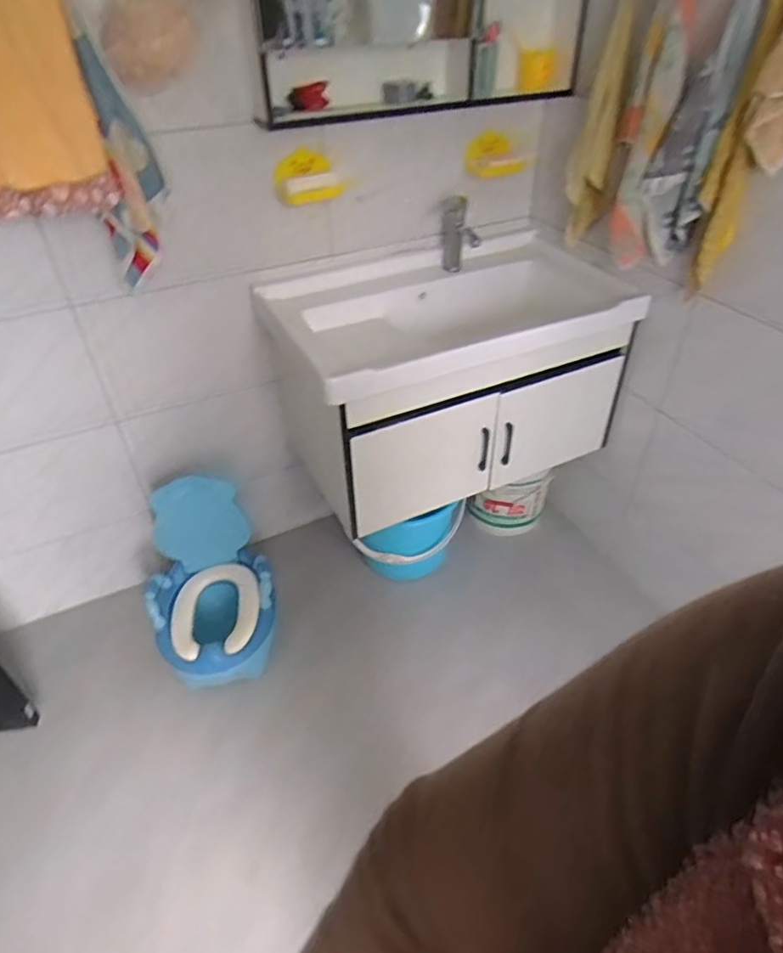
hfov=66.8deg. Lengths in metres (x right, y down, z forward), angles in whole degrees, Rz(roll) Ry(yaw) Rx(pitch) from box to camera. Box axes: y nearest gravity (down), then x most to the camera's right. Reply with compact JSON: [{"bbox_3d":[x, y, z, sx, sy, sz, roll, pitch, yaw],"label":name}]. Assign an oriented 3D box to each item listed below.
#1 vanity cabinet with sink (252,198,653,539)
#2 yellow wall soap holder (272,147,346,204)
[{"bbox_3d":[0.129,-0.284,1.591,0.807,0.490,0.556,-19,43,-18],"label":"vanity cabinet with sink"},{"bbox_3d":[-0.186,-0.672,1.341,0.156,0.101,0.090,-9,41,-8],"label":"yellow wall soap holder"}]

